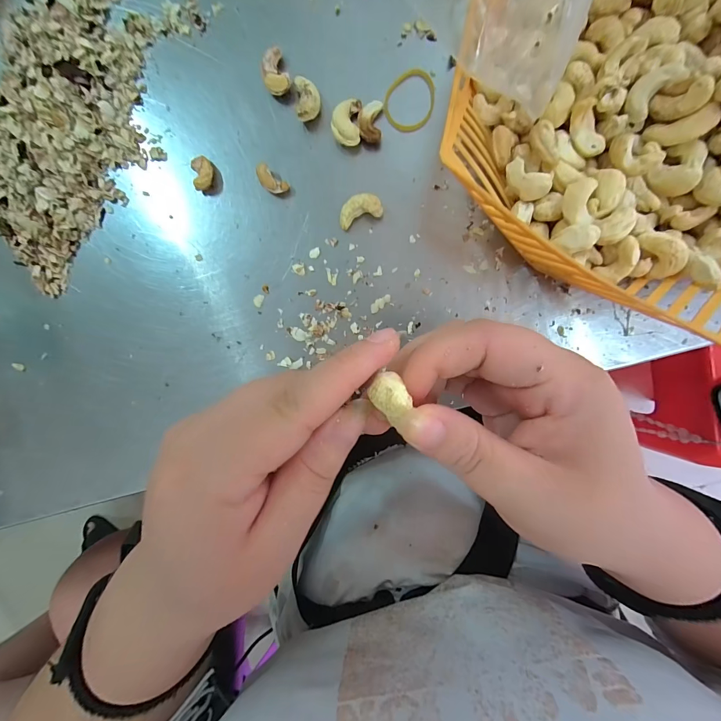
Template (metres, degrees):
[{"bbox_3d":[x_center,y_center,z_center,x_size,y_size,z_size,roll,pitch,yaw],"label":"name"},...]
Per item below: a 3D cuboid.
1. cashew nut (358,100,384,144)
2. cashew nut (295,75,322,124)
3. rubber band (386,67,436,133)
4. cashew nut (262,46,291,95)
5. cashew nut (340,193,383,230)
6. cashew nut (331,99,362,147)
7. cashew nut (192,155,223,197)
[{"bbox_3d":[0.006,-0.147,0.204,0.014,0.008,0.025,1,96,6],"label":"cashew nut"},{"bbox_3d":[-0.031,-0.160,0.203,0.013,0.015,0.026,-5,96,6],"label":"cashew nut"},{"bbox_3d":[0.031,-0.161,0.204,0.030,0.004,0.039,10,97,5],"label":"rubber band"},{"bbox_3d":[-0.052,-0.177,0.204,0.015,0.012,0.025,-20,94,7],"label":"cashew nut"},{"bbox_3d":[0.000,-0.094,0.207,0.027,0.014,0.014,-13,95,7],"label":"cashew nut"},{"bbox_3d":[-0.008,-0.146,0.204,0.017,0.011,0.026,2,96,5],"label":"cashew nut"},{"bbox_3d":[-0.102,-0.123,0.216,0.016,0.008,0.021,-10,95,7],"label":"cashew nut"}]

